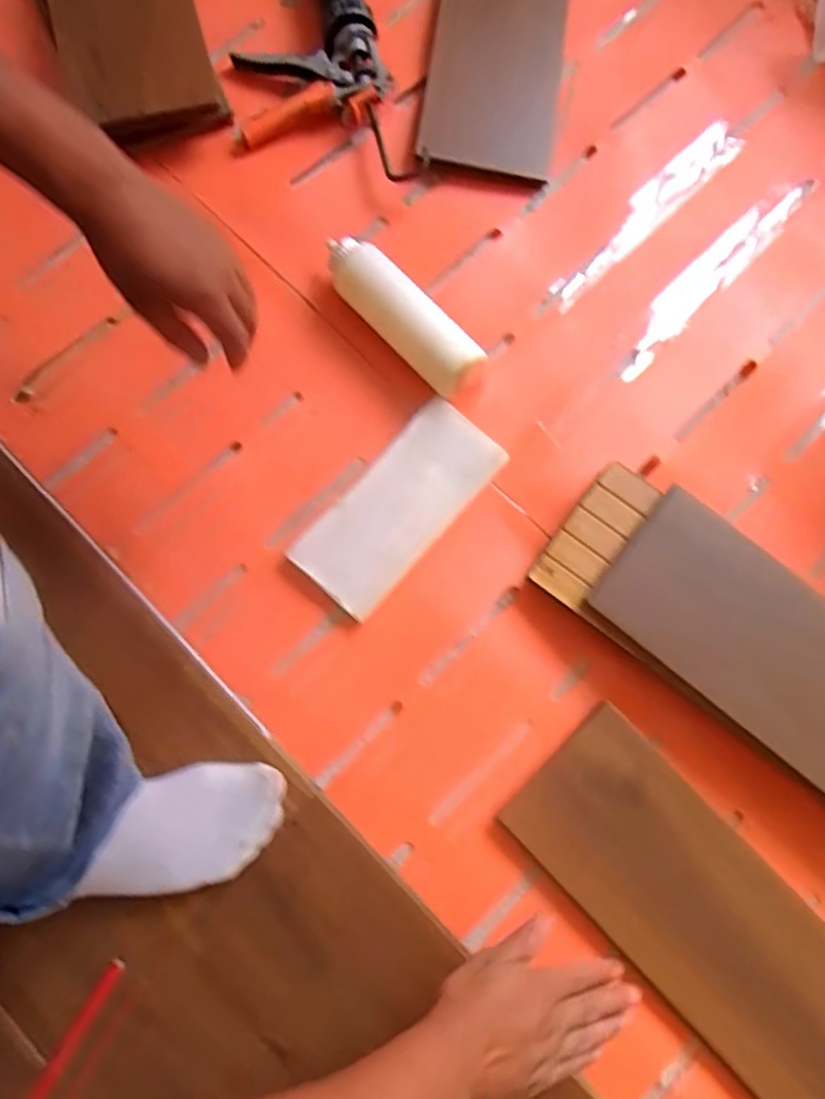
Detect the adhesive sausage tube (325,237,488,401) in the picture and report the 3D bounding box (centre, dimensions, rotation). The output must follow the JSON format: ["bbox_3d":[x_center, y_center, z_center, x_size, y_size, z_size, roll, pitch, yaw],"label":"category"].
[{"bbox_3d":[-0.015,-0.253,0.706,0.059,0.053,0.210,-43,81,-10],"label":"adhesive sausage tube"}]

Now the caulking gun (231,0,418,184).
[{"bbox_3d":[-0.147,-0.667,0.782,0.180,0.087,0.545,-14,78,-4],"label":"caulking gun"}]

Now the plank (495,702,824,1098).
[{"bbox_3d":[0.431,0.503,0.566,0.163,0.014,0.858,-43,81,-10],"label":"plank"}]

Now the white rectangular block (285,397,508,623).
[{"bbox_3d":[-0.013,-0.045,0.668,0.101,0.016,0.226,41,79,8],"label":"white rectangular block"}]

